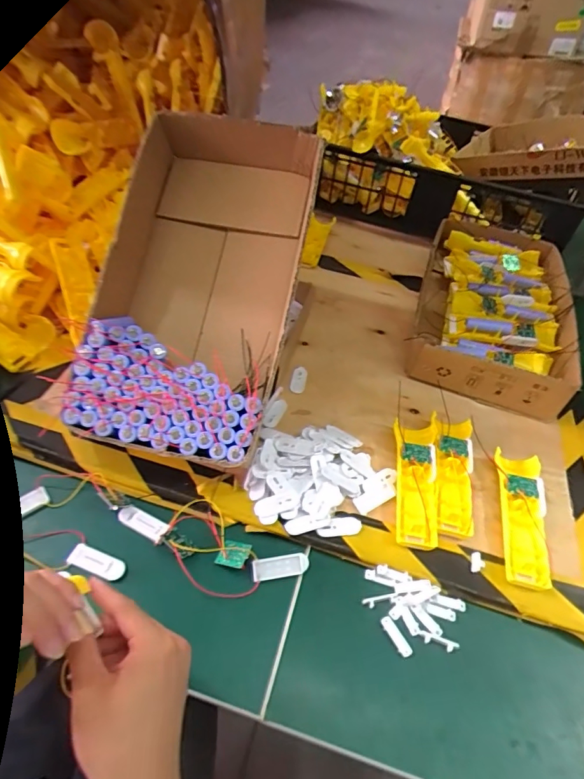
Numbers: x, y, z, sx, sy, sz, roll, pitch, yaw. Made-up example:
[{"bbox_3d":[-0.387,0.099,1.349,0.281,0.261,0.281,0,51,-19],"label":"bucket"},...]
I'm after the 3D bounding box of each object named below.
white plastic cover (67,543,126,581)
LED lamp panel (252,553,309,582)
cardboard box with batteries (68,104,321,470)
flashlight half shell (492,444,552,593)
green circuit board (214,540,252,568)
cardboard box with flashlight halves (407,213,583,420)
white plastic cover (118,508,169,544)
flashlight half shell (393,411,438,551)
[{"bbox_3d":[-0.197,0.175,0.457,0.056,0.007,0.022,16,48,7],"label":"white plastic cover"},{"bbox_3d":[-0.012,0.185,0.467,0.058,0.010,0.020,-4,49,-11],"label":"LED lamp panel"},{"bbox_3d":[-0.110,-0.127,0.549,0.219,0.116,0.420,9,70,2],"label":"cardboard box with batteries"},{"bbox_3d":[0.261,0.144,0.514,0.054,0.028,0.159,13,48,5],"label":"flashlight half shell"},{"bbox_3d":[-0.061,0.171,0.467,0.034,0.007,0.025,9,84,14],"label":"green circuit board"},{"bbox_3d":[0.334,-0.151,0.745,0.220,0.073,0.433,18,48,9],"label":"cardboard box with flashlight halves"},{"bbox_3d":[-0.161,0.145,0.487,0.058,0.005,0.021,24,50,14],"label":"white plastic cover"},{"bbox_3d":[0.145,0.104,0.530,0.049,0.030,0.166,10,48,2],"label":"flashlight half shell"}]

